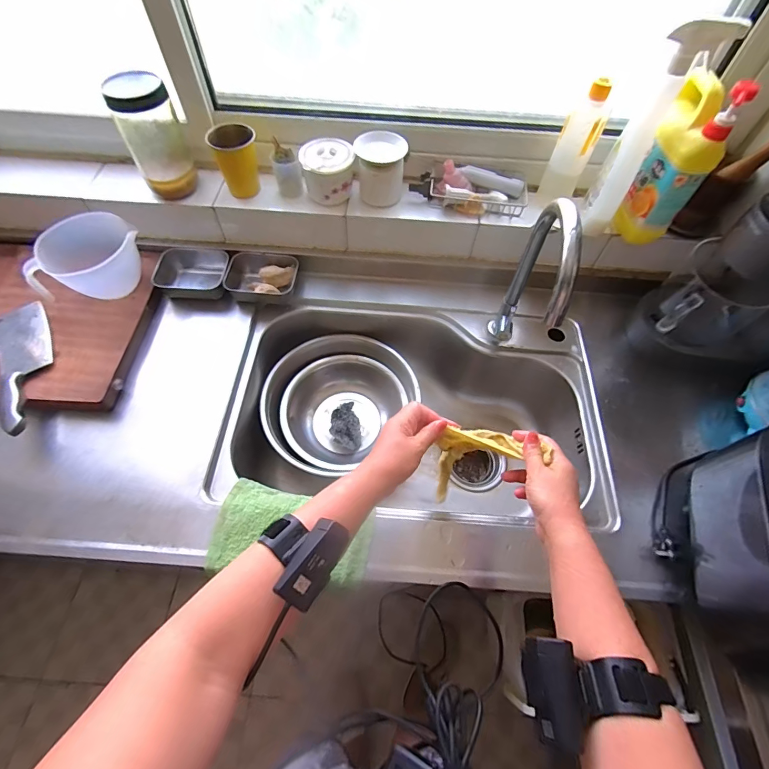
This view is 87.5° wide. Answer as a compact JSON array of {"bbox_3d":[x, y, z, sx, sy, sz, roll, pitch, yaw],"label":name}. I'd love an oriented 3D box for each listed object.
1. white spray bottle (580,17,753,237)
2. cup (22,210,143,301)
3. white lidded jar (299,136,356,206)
[{"bbox_3d":[0.406,-0.384,0.623,0.069,0.290,0.109,31,64,14],"label":"white spray bottle"},{"bbox_3d":[-0.522,-0.214,0.727,0.107,0.117,0.176,29,64,14],"label":"cup"},{"bbox_3d":[-0.103,-0.392,0.743,0.091,0.081,0.094,1,61,-2],"label":"white lidded jar"}]

